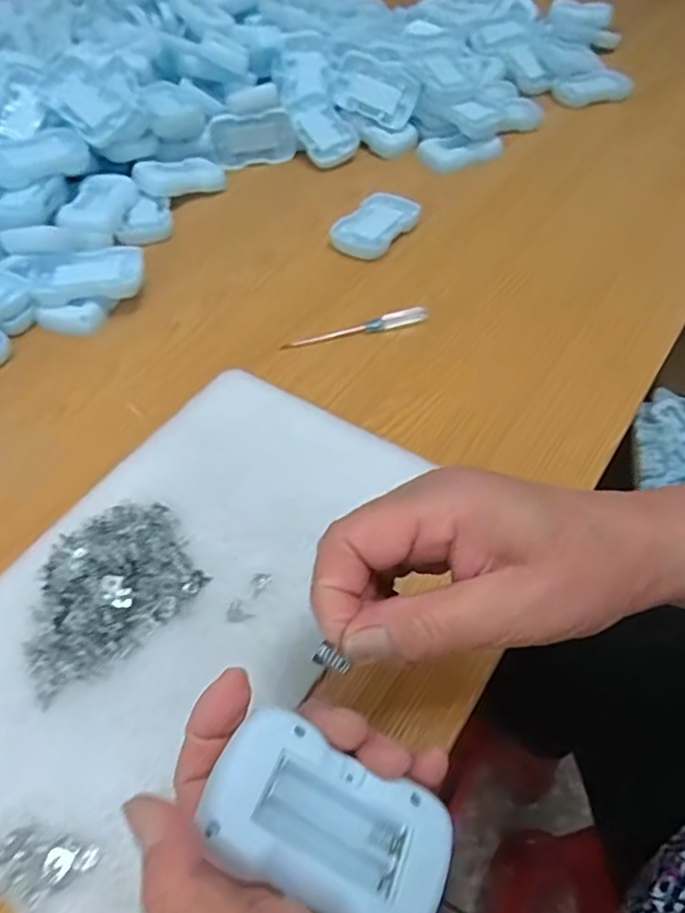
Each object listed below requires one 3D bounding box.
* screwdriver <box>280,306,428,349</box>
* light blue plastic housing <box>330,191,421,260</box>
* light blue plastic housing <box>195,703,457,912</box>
[{"bbox_3d":[0.010,-0.102,0.496,0.116,0.014,0.012,-11,55,-7],"label":"screwdriver"},{"bbox_3d":[0.030,-0.211,0.577,0.052,0.019,0.081,28,57,22],"label":"light blue plastic housing"},{"bbox_3d":[-0.006,0.129,0.217,0.083,0.020,0.047,30,45,3],"label":"light blue plastic housing"}]

